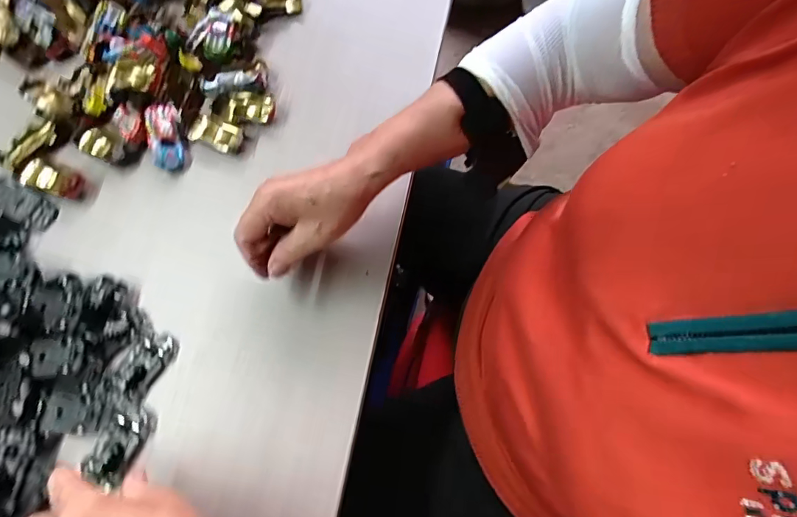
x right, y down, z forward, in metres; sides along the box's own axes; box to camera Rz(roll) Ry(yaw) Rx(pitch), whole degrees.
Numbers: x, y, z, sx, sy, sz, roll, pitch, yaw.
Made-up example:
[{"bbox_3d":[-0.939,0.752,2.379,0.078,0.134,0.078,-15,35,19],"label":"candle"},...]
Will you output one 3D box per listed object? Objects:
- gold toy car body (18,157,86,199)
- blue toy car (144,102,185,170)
[{"bbox_3d":[-0.331,-0.077,0.450,0.063,0.014,0.030,17,72,7],"label":"gold toy car body"},{"bbox_3d":[-0.228,-0.120,0.460,0.028,0.029,0.063,-16,71,-4],"label":"blue toy car"}]

